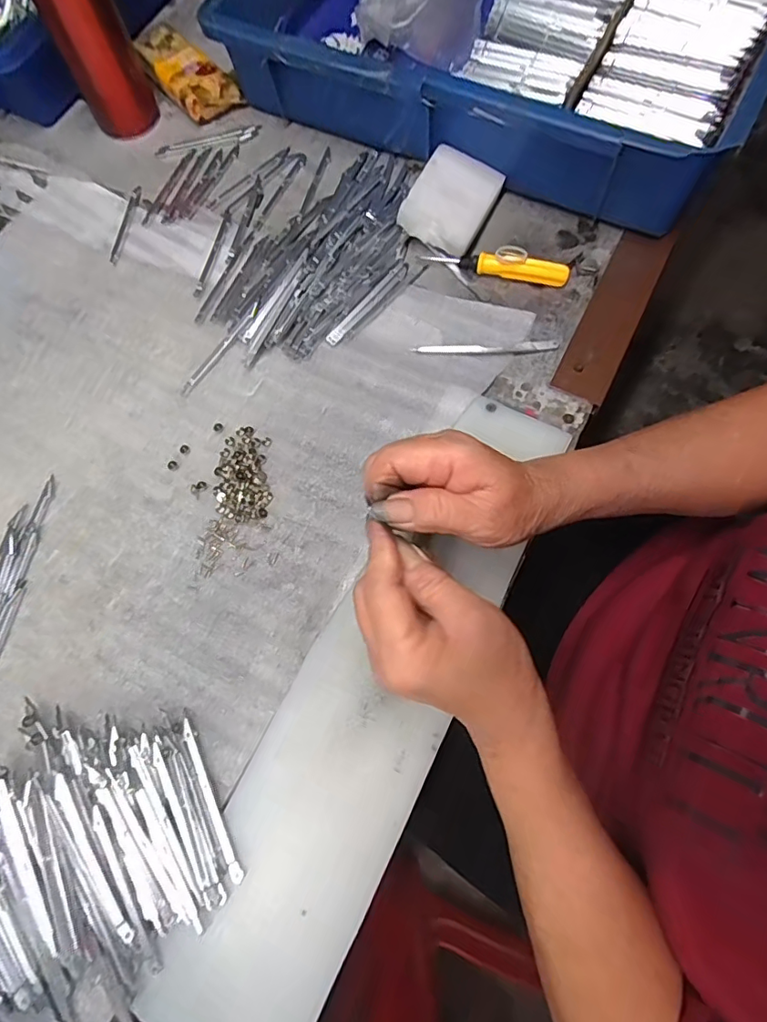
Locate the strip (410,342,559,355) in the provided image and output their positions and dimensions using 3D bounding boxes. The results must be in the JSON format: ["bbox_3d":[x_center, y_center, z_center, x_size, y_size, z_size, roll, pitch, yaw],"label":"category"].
[{"bbox_3d":[0.076,-0.123,0.389,0.107,0.004,0.010,1,71,2],"label":"strip"}]

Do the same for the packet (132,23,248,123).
[{"bbox_3d":[-0.184,-0.412,0.489,0.054,0.034,0.105,-37,74,-10],"label":"packet"}]

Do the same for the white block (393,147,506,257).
[{"bbox_3d":[0.057,-0.250,0.420,0.061,0.034,0.080,26,74,10],"label":"white block"}]

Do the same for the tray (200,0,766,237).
[{"bbox_3d":[0.099,-0.415,0.448,0.421,0.096,0.275,26,74,10],"label":"tray"}]

